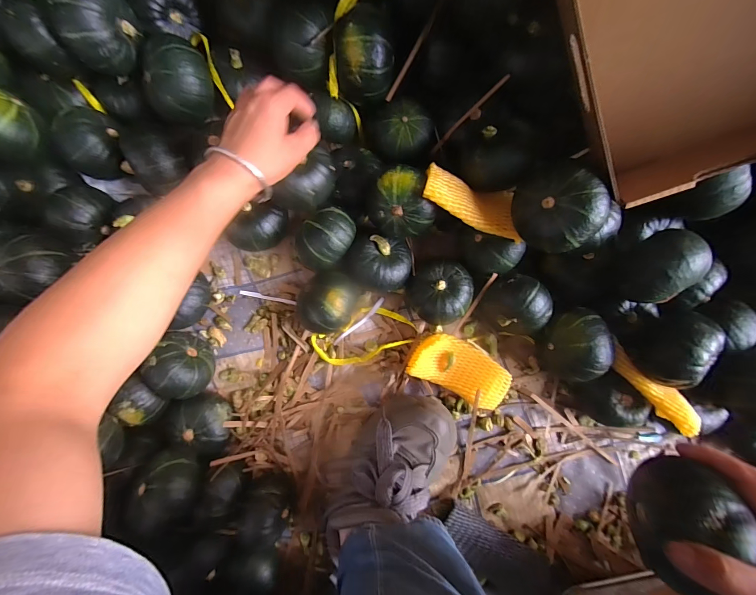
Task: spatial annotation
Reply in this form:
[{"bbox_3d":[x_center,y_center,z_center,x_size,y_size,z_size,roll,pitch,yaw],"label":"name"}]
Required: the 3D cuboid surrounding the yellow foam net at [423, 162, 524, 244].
[{"bbox_3d":[0.116,-0.116,0.396,0.129,0.031,0.058,22,91,-12],"label":"yellow foam net"}]

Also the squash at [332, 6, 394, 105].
[{"bbox_3d":[-0.015,-0.295,0.404,0.073,0.072,0.084,-3,91,1],"label":"squash"}]

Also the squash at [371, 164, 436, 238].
[{"bbox_3d":[0.026,-0.113,0.410,0.068,0.055,0.078,-25,90,2],"label":"squash"}]

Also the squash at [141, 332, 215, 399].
[{"bbox_3d":[-0.270,0.098,0.454,0.082,0.072,0.069,40,92,0],"label":"squash"}]

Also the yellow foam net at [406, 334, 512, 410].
[{"bbox_3d":[0.117,0.100,0.469,0.140,0.043,0.076,25,91,1],"label":"yellow foam net"}]

